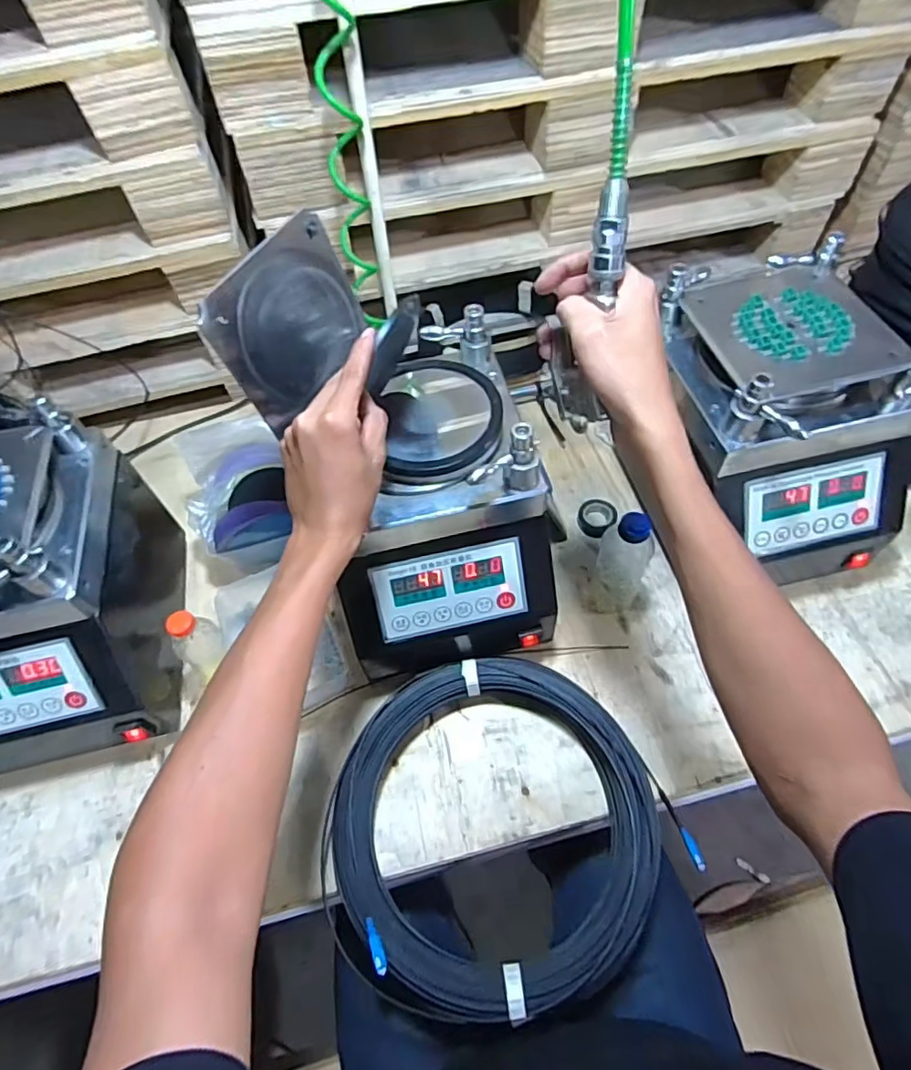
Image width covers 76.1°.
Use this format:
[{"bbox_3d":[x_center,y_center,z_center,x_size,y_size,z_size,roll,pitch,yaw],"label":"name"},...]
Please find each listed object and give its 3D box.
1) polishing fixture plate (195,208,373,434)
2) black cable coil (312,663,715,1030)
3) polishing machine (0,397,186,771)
[{"bbox_3d":[-0.151,-0.201,0.542,0.012,0.128,0.167,13,61,32],"label":"polishing fixture plate"},{"bbox_3d":[0.034,0.290,0.581,0.323,0.056,0.311,-2,58,3],"label":"black cable coil"},{"bbox_3d":[-0.445,0.057,0.616,0.237,0.299,0.289,-12,58,-3],"label":"polishing machine"}]

